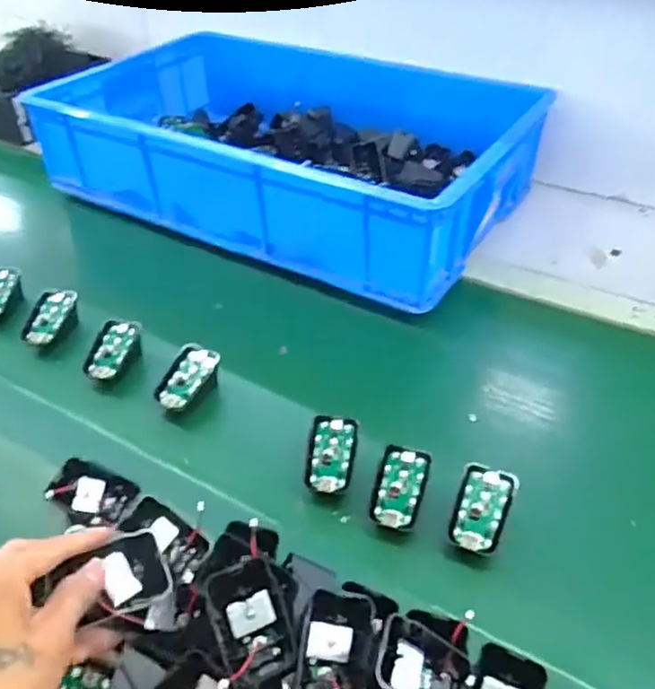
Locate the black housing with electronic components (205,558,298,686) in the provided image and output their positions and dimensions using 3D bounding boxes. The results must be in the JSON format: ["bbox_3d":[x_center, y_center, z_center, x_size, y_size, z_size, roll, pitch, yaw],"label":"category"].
[{"bbox_3d":[-0.048,0.174,0.397,0.042,0.027,0.065,-12,50,-20],"label":"black housing with electronic components"}]

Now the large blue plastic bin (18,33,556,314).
[{"bbox_3d":[-0.045,-0.304,0.919,0.644,0.137,0.421,21,47,25],"label":"large blue plastic bin"}]

